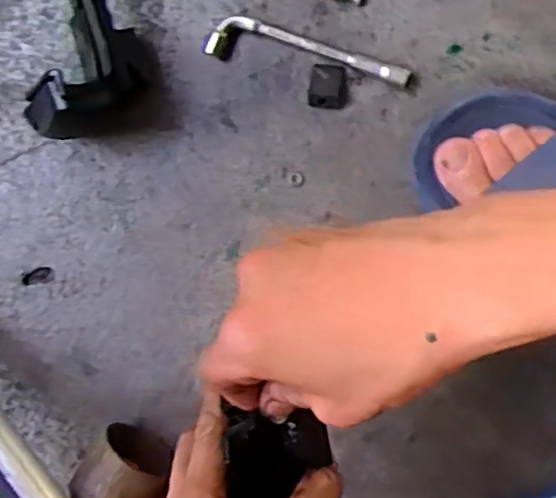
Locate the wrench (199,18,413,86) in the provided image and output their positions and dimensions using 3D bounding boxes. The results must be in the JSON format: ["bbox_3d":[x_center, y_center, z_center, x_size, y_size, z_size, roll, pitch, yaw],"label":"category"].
[{"bbox_3d":[0.022,-0.142,0.497,0.149,0.015,0.029,11,97,5],"label":"wrench"}]

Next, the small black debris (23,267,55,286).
[{"bbox_3d":[-0.183,0.021,0.535,0.025,0.004,0.013,-7,95,7],"label":"small black debris"}]

